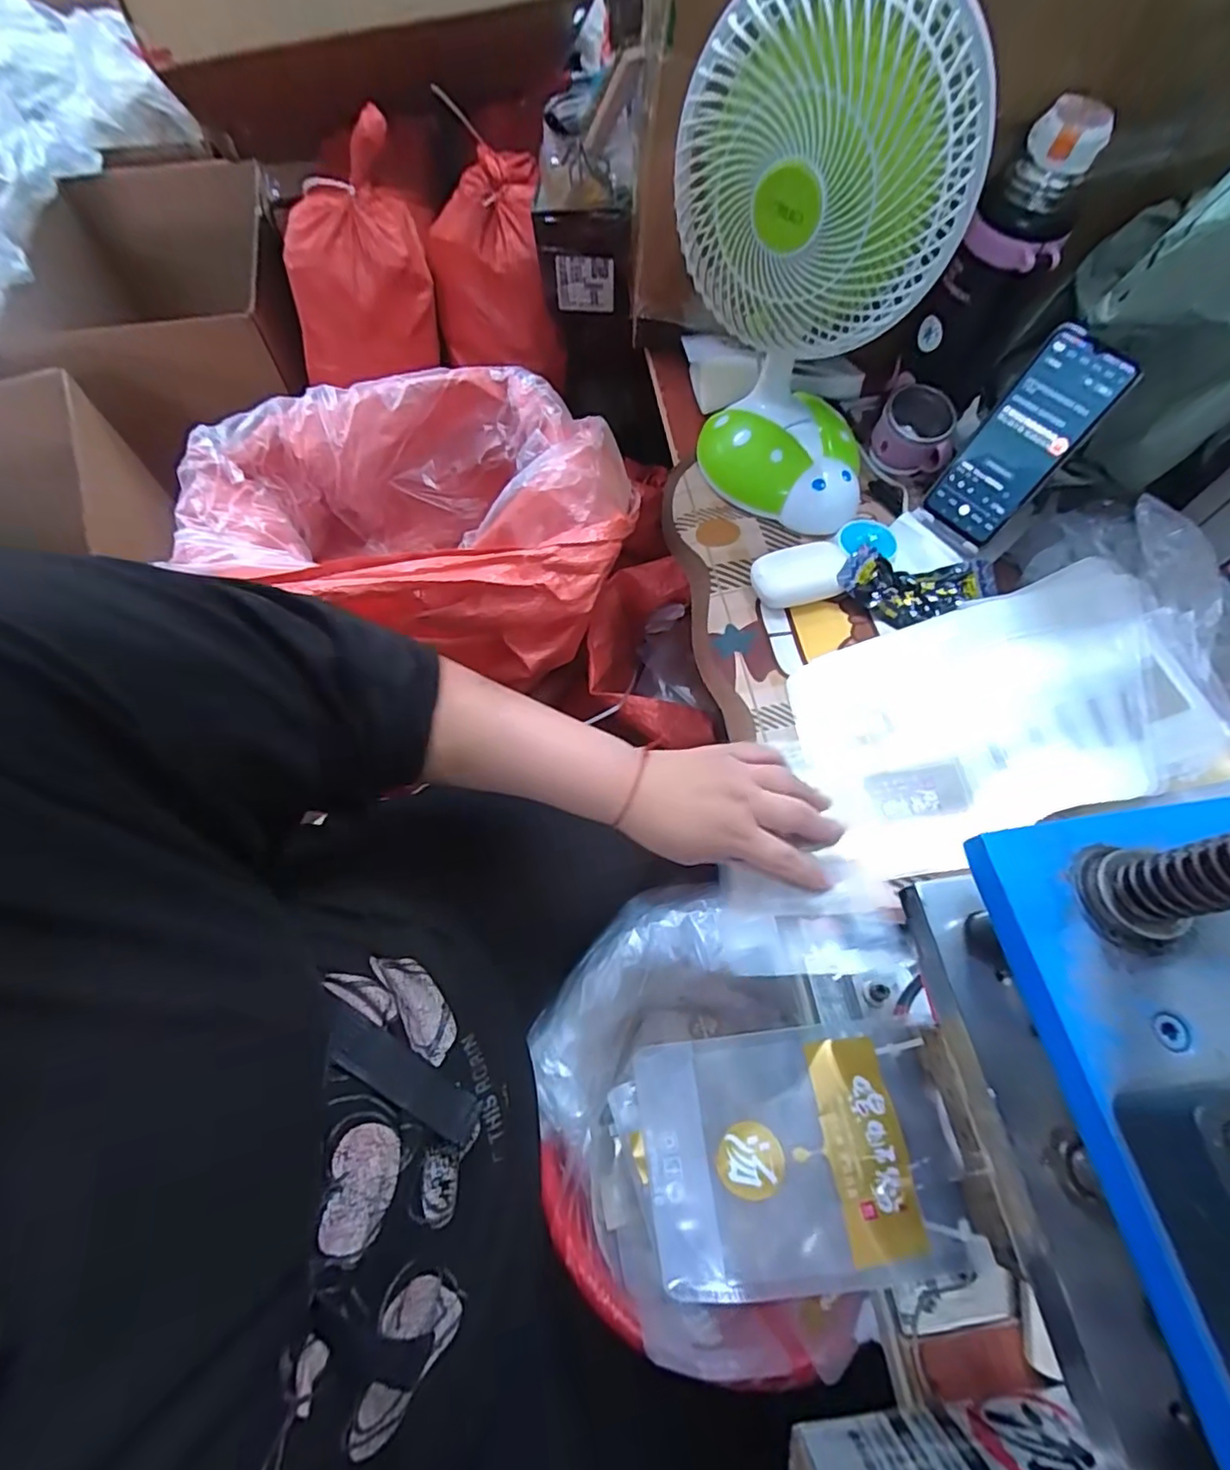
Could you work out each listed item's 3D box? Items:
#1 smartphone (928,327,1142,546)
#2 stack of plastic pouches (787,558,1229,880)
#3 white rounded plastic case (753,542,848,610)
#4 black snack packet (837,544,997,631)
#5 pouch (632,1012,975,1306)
[{"bbox_3d":[0.354,-0.252,0.507,0.013,0.161,0.068,-18,63,-38],"label":"smartphone"},{"bbox_3d":[0.296,-0.014,0.461,0.280,0.022,0.189,-20,64,6],"label":"stack of plastic pouches"},{"bbox_3d":[0.170,-0.148,0.543,0.086,0.028,0.054,-11,65,-5],"label":"white rounded plastic case"},{"bbox_3d":[0.278,-0.135,0.536,0.141,0.026,0.069,4,64,2],"label":"black snack packet"},{"bbox_3d":[0.100,0.224,0.314,0.163,0.024,0.115,-7,65,-4],"label":"pouch"}]

